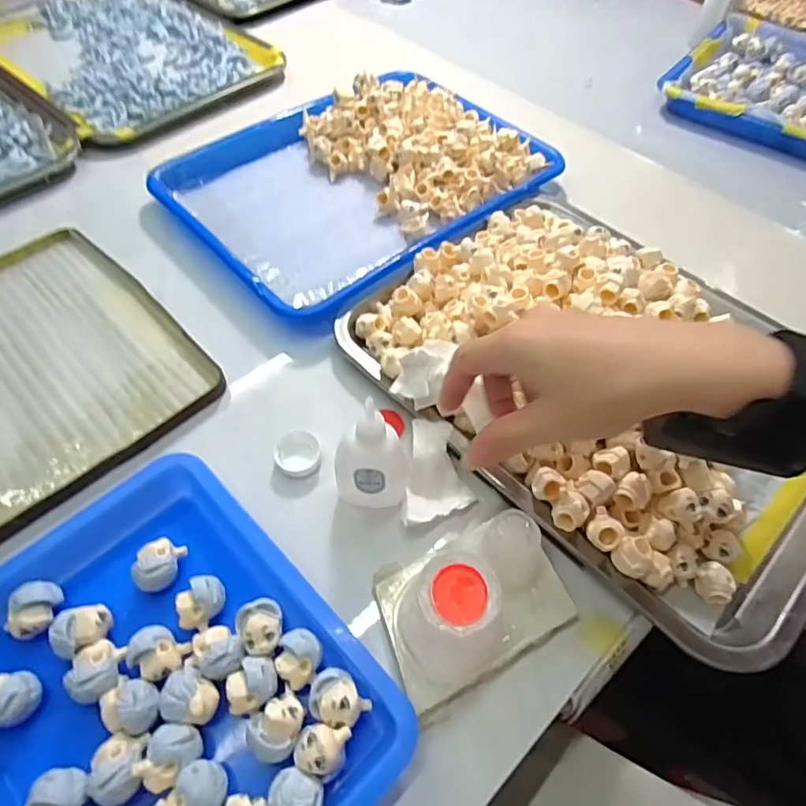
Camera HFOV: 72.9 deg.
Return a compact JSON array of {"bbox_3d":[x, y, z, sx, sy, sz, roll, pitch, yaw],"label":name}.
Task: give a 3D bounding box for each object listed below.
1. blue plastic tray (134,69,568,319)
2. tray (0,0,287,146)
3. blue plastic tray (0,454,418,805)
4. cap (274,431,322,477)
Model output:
[{"bbox_3d":[-0.043,-0.220,0.512,0.316,0.026,0.248,-37,64,-21],"label":"blue plastic tray"},{"bbox_3d":[-0.342,-0.431,0.668,0.334,0.024,0.248,40,65,23],"label":"tray"},{"bbox_3d":[-0.123,0.143,0.270,0.169,0.027,0.221,-39,66,-25],"label":"blue plastic tray"},{"bbox_3d":[-0.070,0.034,0.360,0.029,0.008,0.029,1,56,-2],"label":"cap"}]

